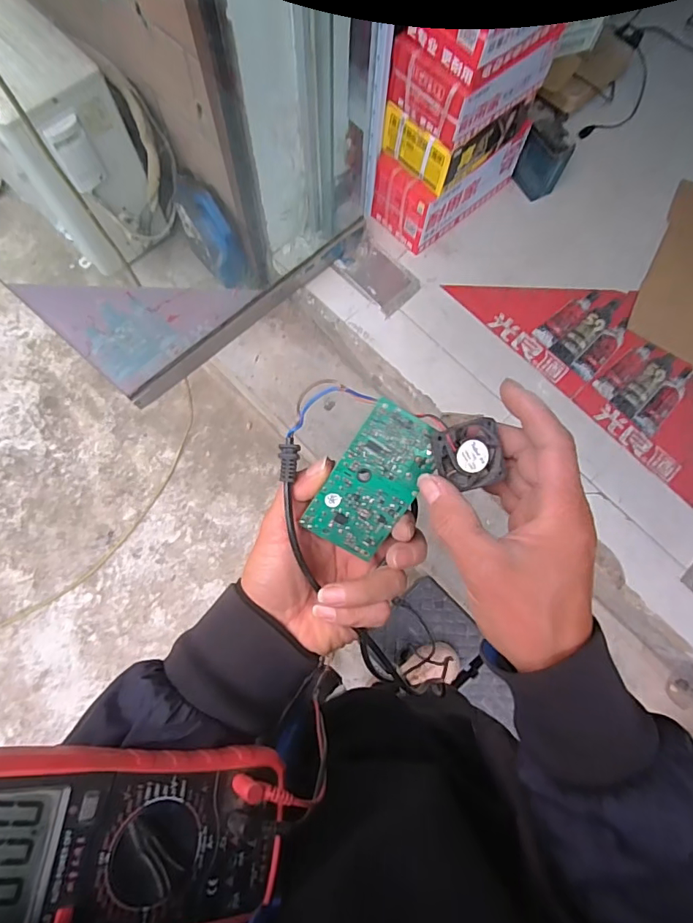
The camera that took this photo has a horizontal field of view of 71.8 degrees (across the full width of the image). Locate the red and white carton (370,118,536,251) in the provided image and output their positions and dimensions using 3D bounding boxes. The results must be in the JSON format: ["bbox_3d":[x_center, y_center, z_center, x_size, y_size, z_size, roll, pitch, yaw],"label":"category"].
[{"bbox_3d":[0.276,-0.786,1.315,0.388,0.206,0.188,-38,79,-10],"label":"red and white carton"}]

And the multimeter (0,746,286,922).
[{"bbox_3d":[-0.115,0.197,0.246,0.178,0.028,0.077,21,74,-28],"label":"multimeter"}]

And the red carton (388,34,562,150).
[{"bbox_3d":[0.269,-0.847,1.032,0.289,0.136,0.197,-38,79,-10],"label":"red carton"}]

